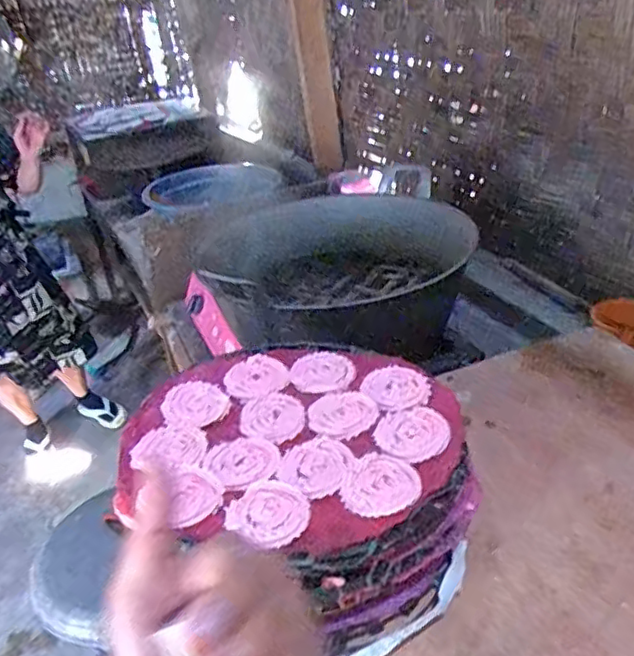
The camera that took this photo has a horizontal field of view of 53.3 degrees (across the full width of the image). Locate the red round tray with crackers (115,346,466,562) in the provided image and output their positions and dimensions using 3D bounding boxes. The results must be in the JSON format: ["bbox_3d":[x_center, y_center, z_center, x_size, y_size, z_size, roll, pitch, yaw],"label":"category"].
[{"bbox_3d":[-0.032,0.106,0.662,0.337,0.031,0.309,-5,30,3],"label":"red round tray with crackers"}]

